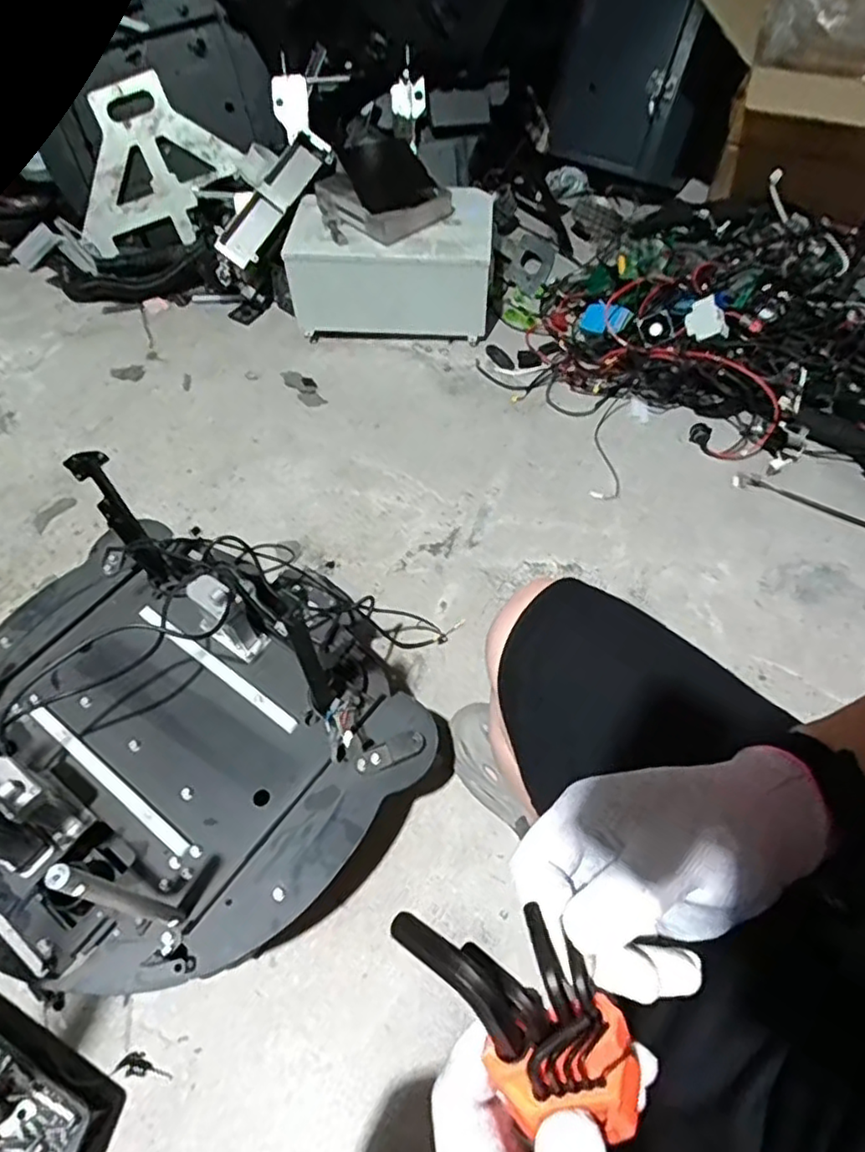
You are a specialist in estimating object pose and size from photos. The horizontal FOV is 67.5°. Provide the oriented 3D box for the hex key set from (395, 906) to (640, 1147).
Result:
[{"bbox_3d":[0.033,0.156,0.235,0.102,0.030,0.053,36,65,1],"label":"hex key set"}]

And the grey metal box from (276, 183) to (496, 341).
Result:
[{"bbox_3d":[-0.085,-0.667,1.408,0.419,0.227,0.213,3,56,4],"label":"grey metal box"}]

